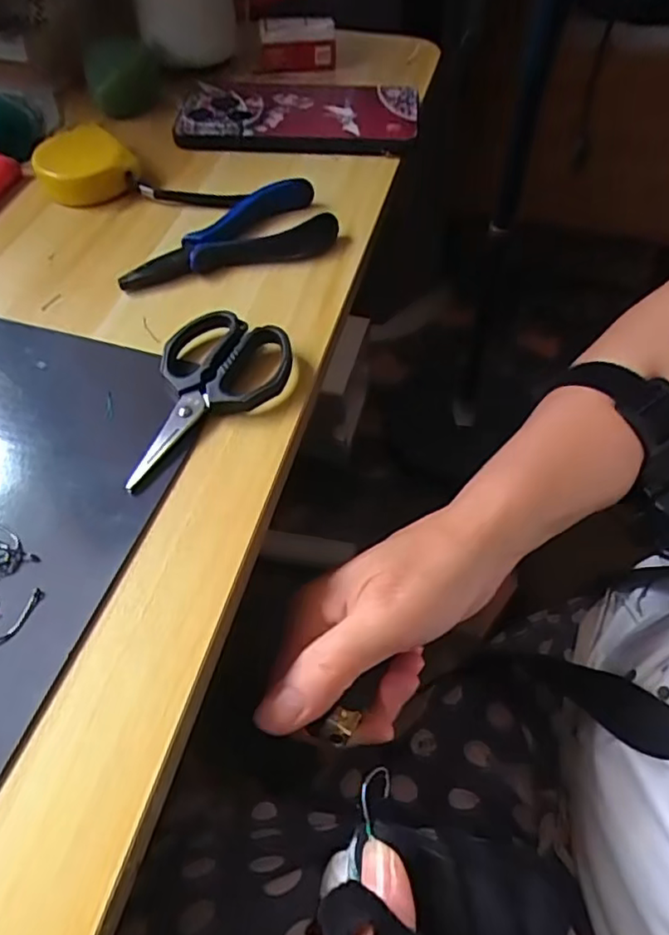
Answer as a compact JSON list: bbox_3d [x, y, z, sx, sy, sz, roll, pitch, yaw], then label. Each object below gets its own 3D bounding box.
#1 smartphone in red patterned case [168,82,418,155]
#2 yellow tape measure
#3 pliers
[{"bbox_3d":[-0.025,-0.246,0.424,0.161,0.016,0.081,2,54,0],"label":"smartphone in red patterned case"},{"bbox_3d":[-0.155,-0.186,0.374,0.052,0.021,0.053,-31,60,-21],"label":"yellow tape measure"},{"bbox_3d":[-0.062,-0.133,0.344,0.119,0.018,0.052,-16,56,-13],"label":"pliers"}]

